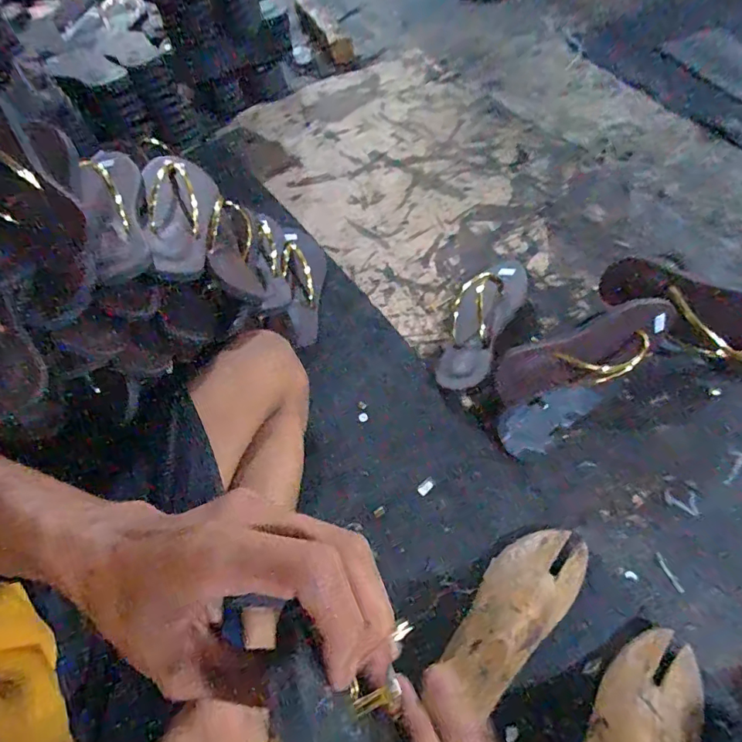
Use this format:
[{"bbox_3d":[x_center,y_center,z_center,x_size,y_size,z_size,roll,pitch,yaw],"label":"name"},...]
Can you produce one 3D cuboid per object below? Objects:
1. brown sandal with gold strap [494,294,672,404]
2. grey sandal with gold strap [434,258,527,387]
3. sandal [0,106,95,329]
[{"bbox_3d":[0.258,-0.019,0.585,0.215,0.035,0.083,-25,58,11],"label":"brown sandal with gold strap"},{"bbox_3d":[0.157,-0.082,0.677,0.086,0.060,0.247,24,62,17],"label":"grey sandal with gold strap"},{"bbox_3d":[-0.340,-0.154,0.469,0.088,0.218,0.051,-21,19,-10],"label":"sandal"}]

